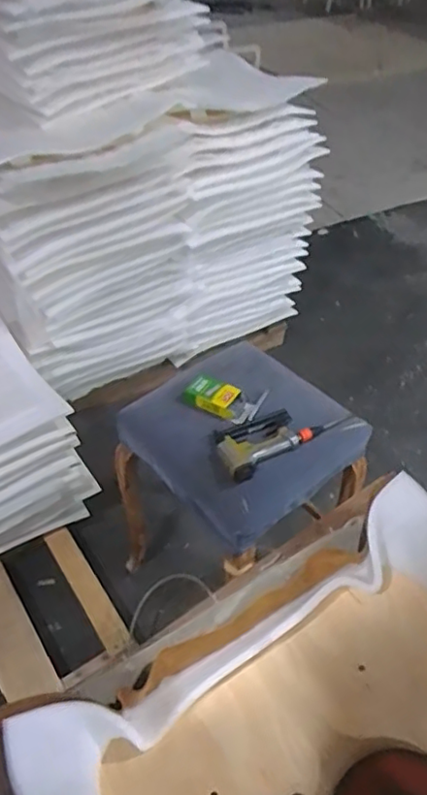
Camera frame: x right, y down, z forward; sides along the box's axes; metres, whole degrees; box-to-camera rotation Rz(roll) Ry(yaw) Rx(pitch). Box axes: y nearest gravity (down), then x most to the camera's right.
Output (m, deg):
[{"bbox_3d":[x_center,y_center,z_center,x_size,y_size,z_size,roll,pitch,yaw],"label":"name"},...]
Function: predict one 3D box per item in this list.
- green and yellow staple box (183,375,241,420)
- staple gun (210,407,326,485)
[{"bbox_3d":[-0.001,-0.002,1.409,0.133,0.044,0.087,27,51,22],"label":"green and yellow staple box"},{"bbox_3d":[0.121,0.083,1.324,0.251,0.041,0.131,-24,51,-23],"label":"staple gun"}]

